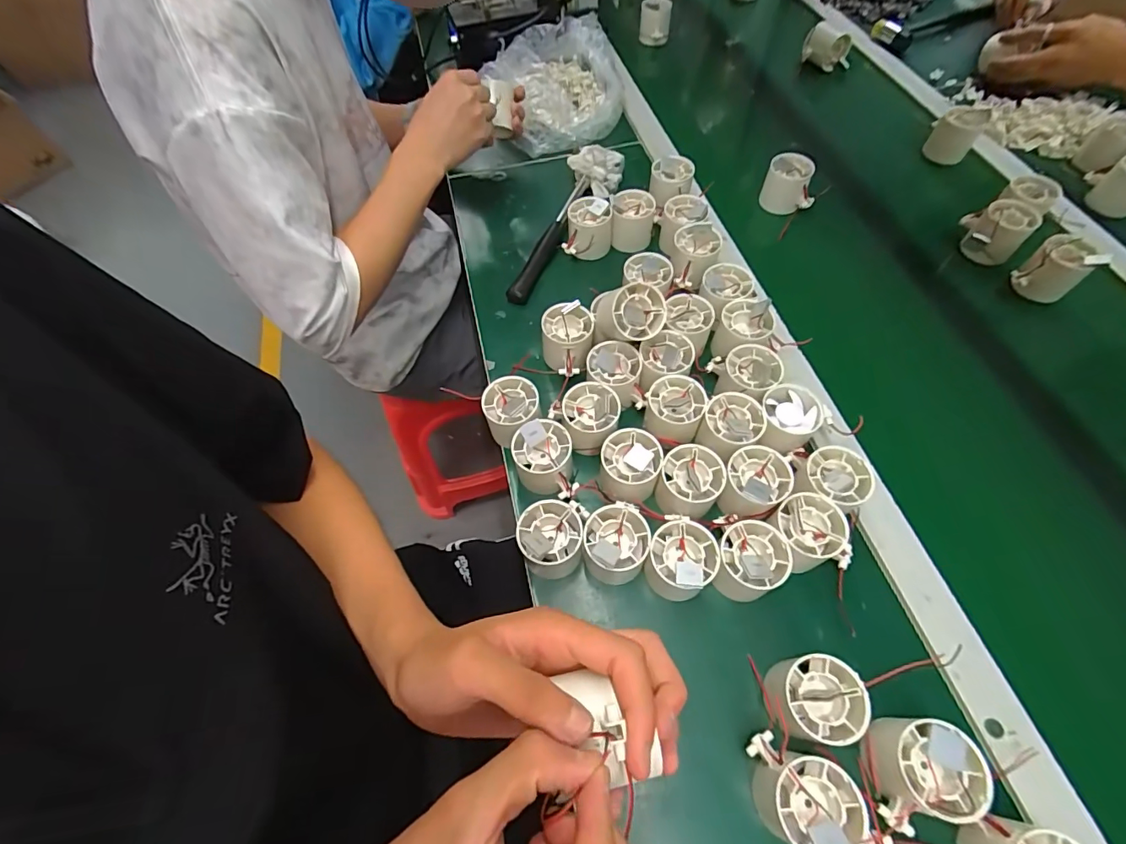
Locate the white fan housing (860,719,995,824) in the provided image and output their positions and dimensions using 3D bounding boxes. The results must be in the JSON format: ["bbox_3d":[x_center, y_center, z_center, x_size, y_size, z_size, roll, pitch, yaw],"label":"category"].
[{"bbox_3d":[0.242,0.232,0.330,0.055,0.045,0.052,-1,60,2],"label":"white fan housing"}]

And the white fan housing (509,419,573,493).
[{"bbox_3d":[-0.017,0.037,0.458,0.054,0.063,0.057,-1,60,2],"label":"white fan housing"}]

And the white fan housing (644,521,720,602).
[{"bbox_3d":[0.098,0.116,0.409,0.051,0.059,0.052,-1,60,2],"label":"white fan housing"}]

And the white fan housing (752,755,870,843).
[{"bbox_3d":[0.159,0.248,0.320,0.054,0.041,0.052,-1,60,2],"label":"white fan housing"}]

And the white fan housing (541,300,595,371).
[{"bbox_3d":[0.005,-0.085,0.521,0.053,0.054,0.058,4,61,4],"label":"white fan housing"}]

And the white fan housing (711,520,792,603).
[{"bbox_3d":[0.153,0.116,0.406,0.051,0.054,0.054,-1,60,2],"label":"white fan housing"}]

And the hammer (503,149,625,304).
[{"bbox_3d":[0.010,-0.259,0.640,0.071,0.052,0.276,17,62,11],"label":"hammer"}]

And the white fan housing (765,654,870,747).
[{"bbox_3d":[0.181,0.201,0.355,0.053,0.051,0.053,7,61,6],"label":"white fan housing"}]

